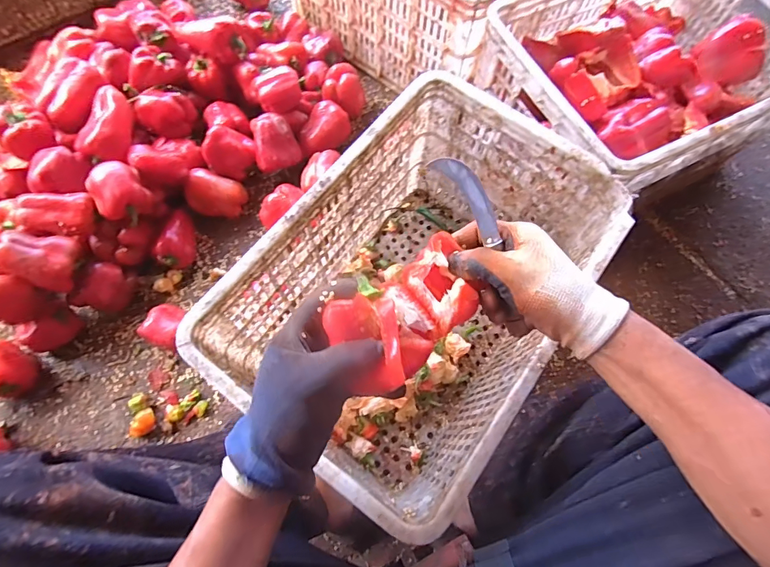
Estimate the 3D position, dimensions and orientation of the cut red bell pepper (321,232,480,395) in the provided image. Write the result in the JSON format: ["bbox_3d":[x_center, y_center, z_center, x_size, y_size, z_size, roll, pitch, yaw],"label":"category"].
[{"bbox_3d":[0.022,0.024,0.353,0.144,0.054,0.076,-38,76,-15],"label":"cut red bell pepper"}]

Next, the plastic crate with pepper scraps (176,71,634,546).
[{"bbox_3d":[0.039,0.029,0.613,0.341,0.279,0.478,36,72,10],"label":"plastic crate with pepper scraps"}]

